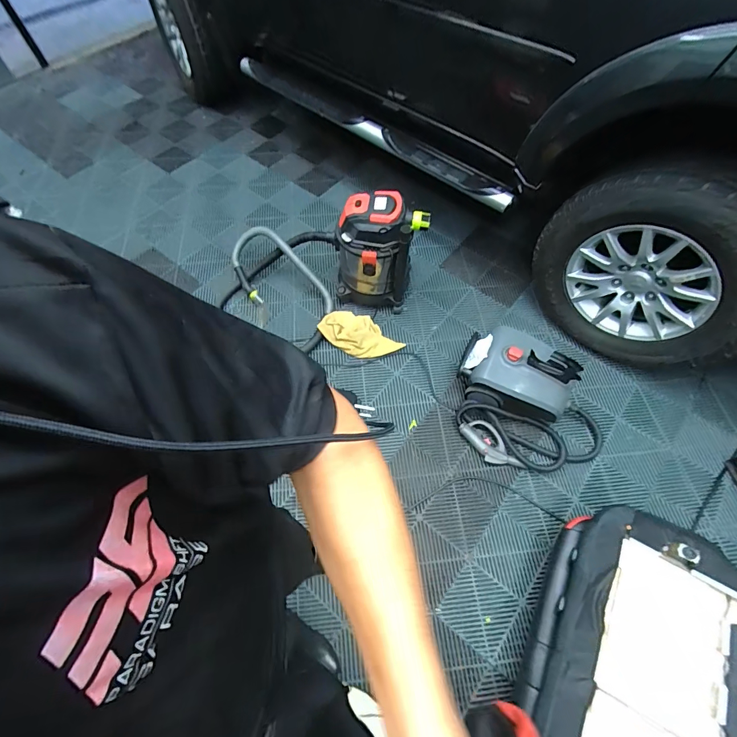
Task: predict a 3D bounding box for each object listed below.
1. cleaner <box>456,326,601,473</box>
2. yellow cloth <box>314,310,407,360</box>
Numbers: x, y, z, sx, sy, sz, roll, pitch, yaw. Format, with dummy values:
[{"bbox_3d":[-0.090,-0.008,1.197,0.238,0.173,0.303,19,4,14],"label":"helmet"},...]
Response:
[{"bbox_3d":[0.601,0.124,1.368,0.570,0.270,0.432,19,63,11],"label":"cleaner"},{"bbox_3d":[-0.029,-0.139,1.656,0.368,0.094,0.186,22,64,11],"label":"yellow cloth"}]

